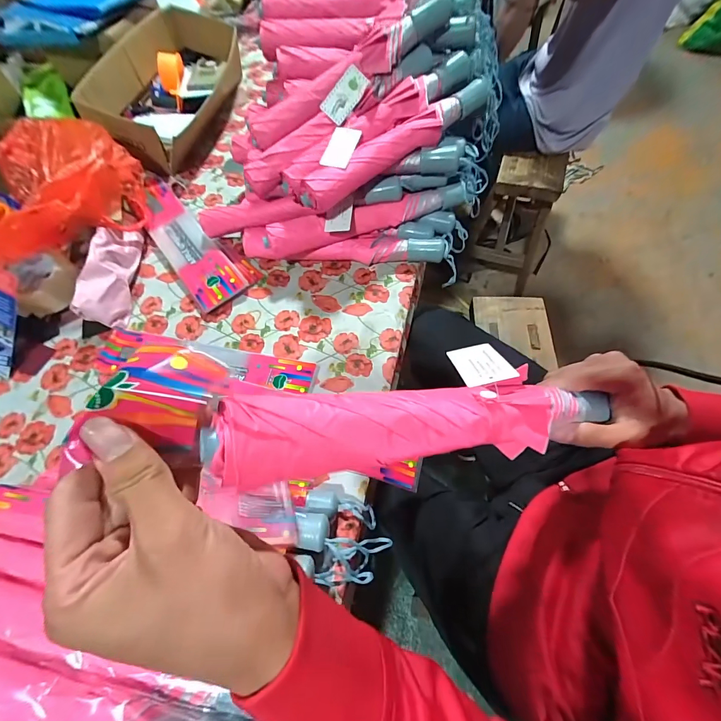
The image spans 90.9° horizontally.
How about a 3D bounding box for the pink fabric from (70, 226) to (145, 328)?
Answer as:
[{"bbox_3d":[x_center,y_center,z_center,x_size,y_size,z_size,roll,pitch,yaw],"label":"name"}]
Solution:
[{"bbox_3d":[-0.426,-0.158,0.604,0.066,0.070,0.210,-7,63,1],"label":"pink fabric"}]

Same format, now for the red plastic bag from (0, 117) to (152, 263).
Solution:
[{"bbox_3d":[-0.506,-0.296,0.615,0.222,0.109,0.260,-19,63,-7],"label":"red plastic bag"}]

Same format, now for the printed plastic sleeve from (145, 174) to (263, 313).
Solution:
[{"bbox_3d":[-0.317,-0.220,0.650,0.102,0.029,0.334,-38,66,-14],"label":"printed plastic sleeve"}]

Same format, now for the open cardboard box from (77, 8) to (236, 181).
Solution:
[{"bbox_3d":[-0.447,-0.627,0.810,0.238,0.134,0.480,8,64,9],"label":"open cardboard box"}]

